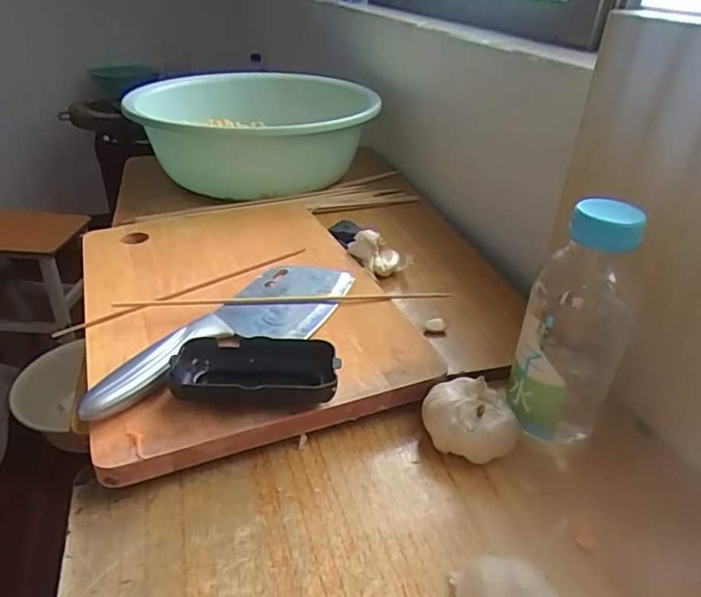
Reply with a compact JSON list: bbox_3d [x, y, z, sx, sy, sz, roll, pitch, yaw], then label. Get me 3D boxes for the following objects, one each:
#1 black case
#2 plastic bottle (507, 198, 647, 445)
[{"bbox_3d":[-0.061,0.048,0.345,0.104,0.024,0.052,1,33,1],"label":"black case"},{"bbox_3d":[0.140,0.018,0.334,0.058,0.159,0.047,17,36,24],"label":"plastic bottle"}]

